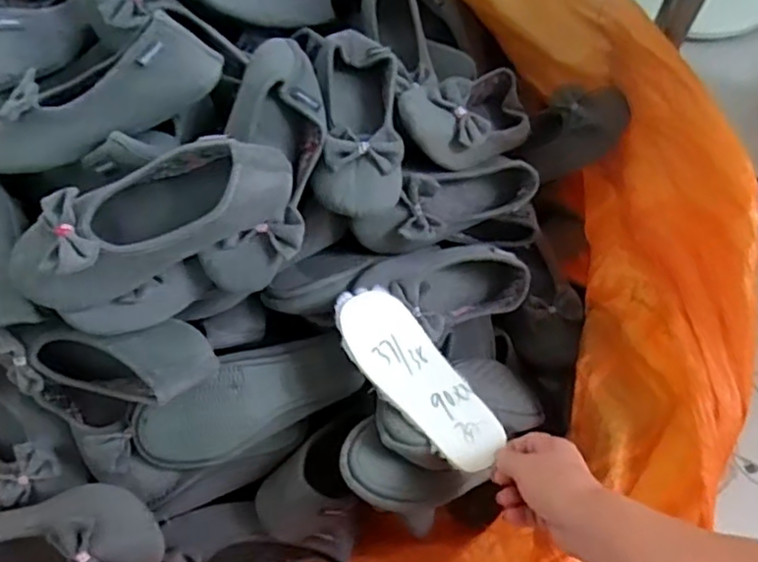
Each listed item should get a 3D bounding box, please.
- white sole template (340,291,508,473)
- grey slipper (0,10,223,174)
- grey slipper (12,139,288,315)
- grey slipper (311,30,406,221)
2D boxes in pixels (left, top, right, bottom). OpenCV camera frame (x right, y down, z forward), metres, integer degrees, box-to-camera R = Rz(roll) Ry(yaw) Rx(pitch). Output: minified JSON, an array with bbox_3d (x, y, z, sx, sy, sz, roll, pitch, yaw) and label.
[{"bbox_3d":[0.038,0.090,0.613,0.071,0.025,0.188,-36,74,-17],"label":"white sole template"},{"bbox_3d":[-0.255,-0.161,0.586,0.233,0.070,0.073,-21,65,-11],"label":"grey slipper"},{"bbox_3d":[-0.189,-0.056,0.543,0.237,0.074,0.084,-19,65,-10],"label":"grey slipper"},{"bbox_3d":[-0.019,-0.162,0.670,0.084,0.058,0.226,0,63,-1],"label":"grey slipper"}]

